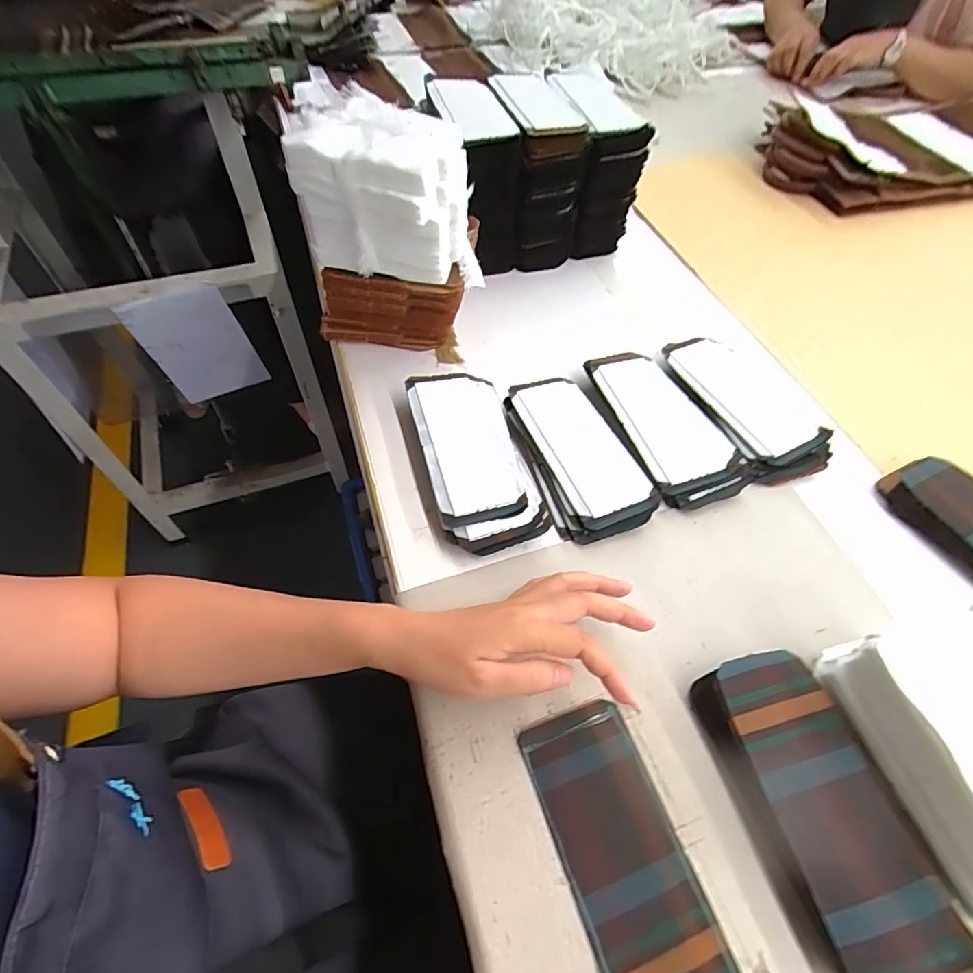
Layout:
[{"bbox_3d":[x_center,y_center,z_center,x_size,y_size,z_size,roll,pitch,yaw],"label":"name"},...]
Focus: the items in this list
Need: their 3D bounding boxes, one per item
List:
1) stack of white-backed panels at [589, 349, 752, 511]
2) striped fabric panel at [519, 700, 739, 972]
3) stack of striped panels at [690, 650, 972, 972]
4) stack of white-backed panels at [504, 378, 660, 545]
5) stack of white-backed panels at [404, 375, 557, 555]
[{"bbox_3d":[0.165,-0.059,0.482,0.083,0.025,0.177,-16,59,-13],"label":"stack of white-backed panels"},{"bbox_3d":[0.081,0.217,0.295,0.070,0.004,0.164,-16,59,-12],"label":"striped fabric panel"},{"bbox_3d":[0.197,0.193,0.305,0.086,0.026,0.169,-12,58,-10],"label":"stack of striped panels"},{"bbox_3d":[0.081,-0.032,0.455,0.083,0.025,0.167,-14,58,-12],"label":"stack of white-backed panels"},{"bbox_3d":[-0.013,-0.028,0.446,0.084,0.024,0.182,-15,58,-12],"label":"stack of white-backed panels"}]

